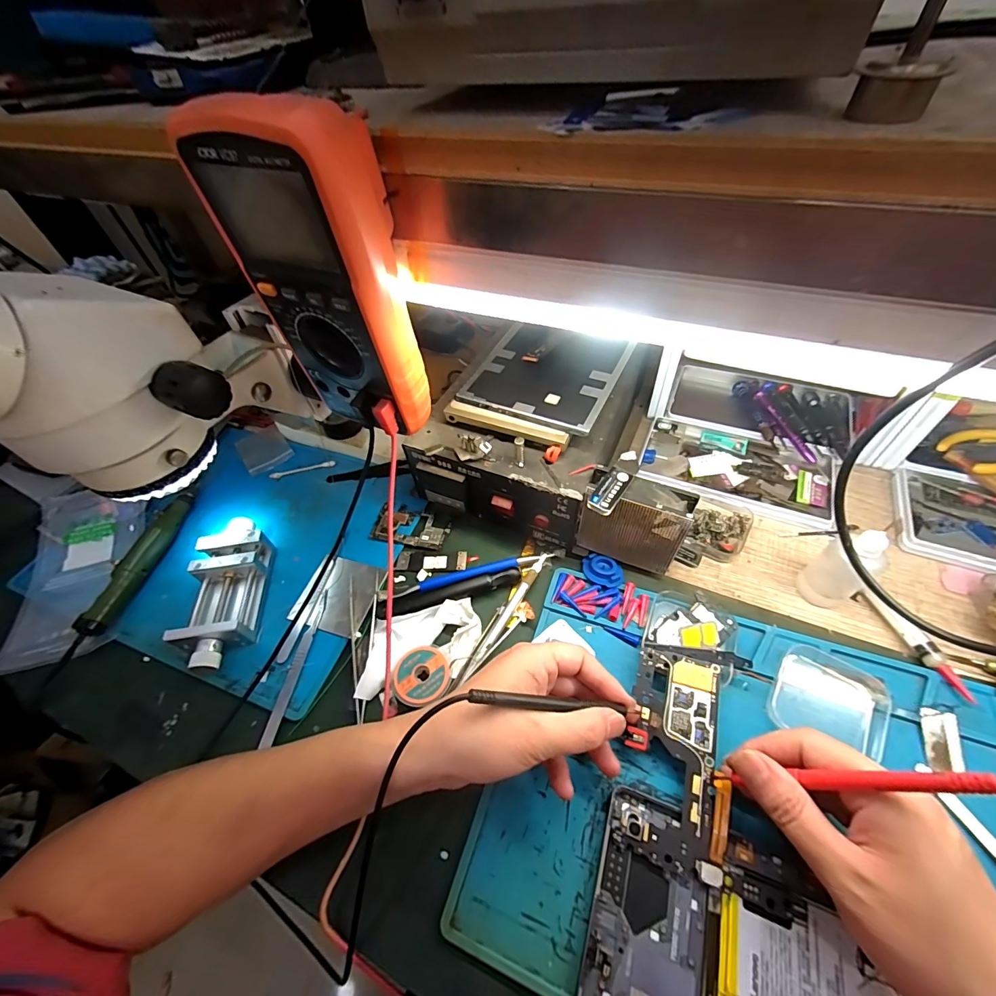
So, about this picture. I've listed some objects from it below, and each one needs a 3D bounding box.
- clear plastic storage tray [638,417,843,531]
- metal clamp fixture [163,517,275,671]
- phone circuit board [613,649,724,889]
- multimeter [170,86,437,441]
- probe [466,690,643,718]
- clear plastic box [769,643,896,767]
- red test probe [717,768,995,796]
[{"bbox_3d":[0.243,-0.033,0.433,0.176,0.016,0.103,18,56,18],"label":"clear plastic storage tray"},{"bbox_3d":[-0.238,0.079,0.372,0.054,0.032,0.135,-9,52,-2],"label":"metal clamp fixture"},{"bbox_3d":[0.113,0.165,0.277,0.054,0.011,0.119,10,60,13],"label":"phone circuit board"},{"bbox_3d":[-0.093,-0.116,0.244,0.087,0.166,0.049,21,57,20],"label":"multimeter"},{"bbox_3d":[0.043,0.128,0.263,0.128,0.013,0.008,18,46,-26],"label":"probe"},{"bbox_3d":[0.229,0.139,0.293,0.064,0.013,0.065,30,60,25],"label":"clear plastic box"},{"bbox_3d":[0.166,0.143,0.213,0.005,0.128,0.008,24,51,-18],"label":"red test probe"}]

